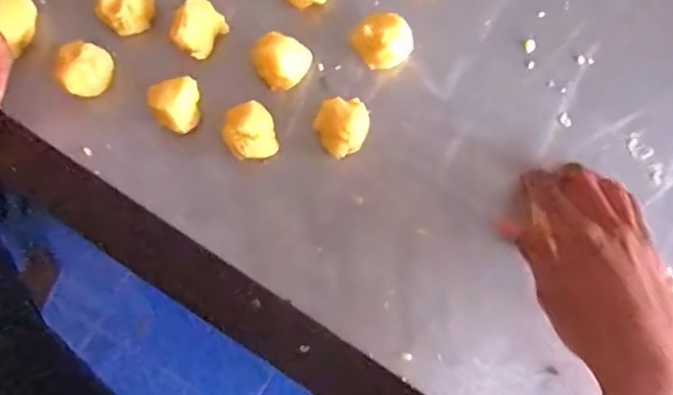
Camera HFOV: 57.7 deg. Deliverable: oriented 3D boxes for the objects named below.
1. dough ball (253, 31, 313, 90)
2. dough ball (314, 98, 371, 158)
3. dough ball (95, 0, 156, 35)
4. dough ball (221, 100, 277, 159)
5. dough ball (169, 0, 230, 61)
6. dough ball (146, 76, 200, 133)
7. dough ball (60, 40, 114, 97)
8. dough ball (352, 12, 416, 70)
[{"bbox_3d":[-0.034,-0.085,0.383,0.028,0.030,0.032,41,83,7],"label":"dough ball"},{"bbox_3d":[0.004,-0.043,0.374,0.031,0.030,0.031,-27,81,-4],"label":"dough ball"},{"bbox_3d":[-0.133,-0.120,0.389,0.030,0.028,0.031,0,80,1],"label":"dough ball"},{"bbox_3d":[-0.053,-0.039,0.371,0.030,0.020,0.032,-20,80,-3],"label":"dough ball"},{"bbox_3d":[-0.086,-0.105,0.384,0.026,0.025,0.033,36,82,7],"label":"dough ball"},{"bbox_3d":[-0.096,-0.056,0.371,0.028,0.026,0.029,0,80,1],"label":"dough ball"},{"bbox_3d":[-0.153,-0.078,0.375,0.024,0.026,0.031,6,80,2],"label":"dough ball"},{"bbox_3d":[0.030,-0.098,0.387,0.034,0.025,0.030,-40,82,-6],"label":"dough ball"}]

